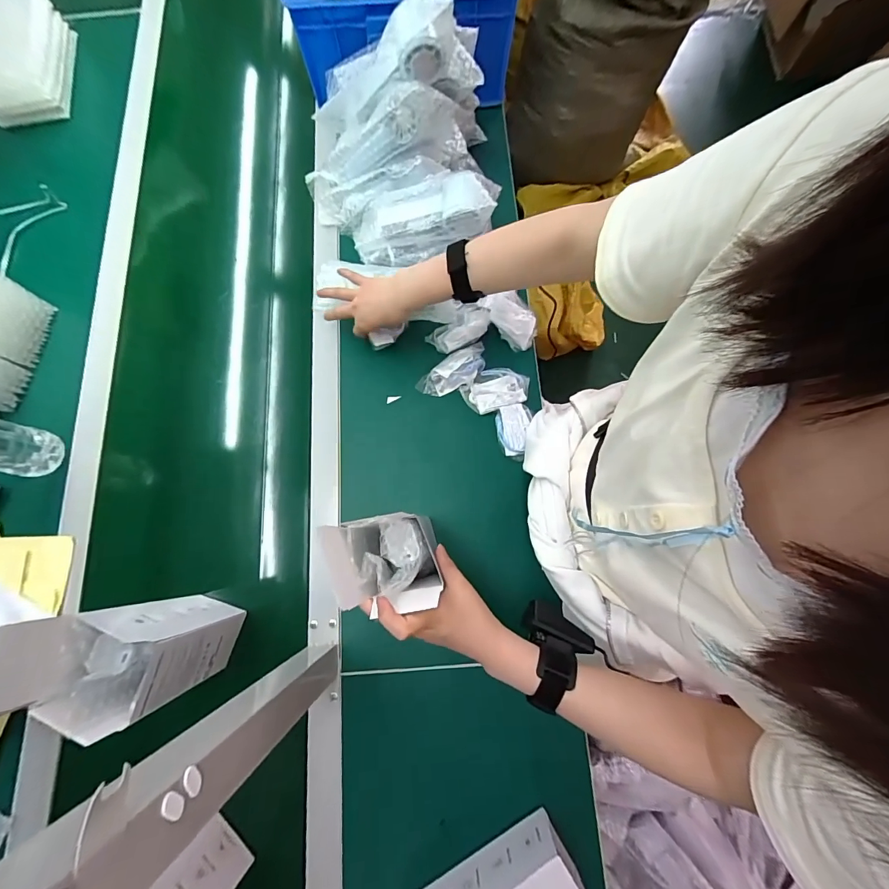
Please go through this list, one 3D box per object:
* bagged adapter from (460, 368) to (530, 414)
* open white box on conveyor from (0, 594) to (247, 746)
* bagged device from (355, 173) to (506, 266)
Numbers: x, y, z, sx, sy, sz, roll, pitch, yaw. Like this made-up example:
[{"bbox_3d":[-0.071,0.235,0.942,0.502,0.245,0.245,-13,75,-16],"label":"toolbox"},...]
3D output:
[{"bbox_3d":[0.076,-0.082,0.591,0.098,0.021,0.063,-16,76,-4],"label":"bagged adapter"},{"bbox_3d":[-0.312,0.213,0.410,0.094,0.216,0.079,21,77,6],"label":"open white box on conveyor"},{"bbox_3d":[-0.031,-0.320,0.579,0.211,0.059,0.086,-7,74,22],"label":"bagged device"}]

